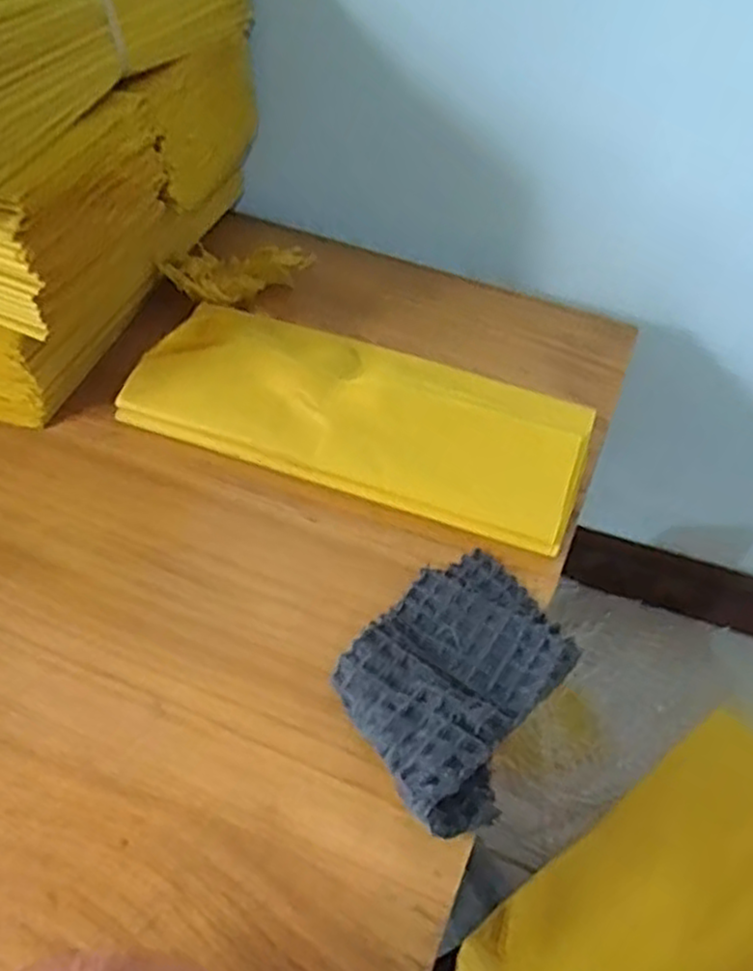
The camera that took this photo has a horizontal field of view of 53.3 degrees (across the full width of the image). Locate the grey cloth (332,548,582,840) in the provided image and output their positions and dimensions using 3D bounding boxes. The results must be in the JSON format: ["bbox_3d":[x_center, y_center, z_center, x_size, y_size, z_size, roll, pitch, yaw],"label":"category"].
[{"bbox_3d":[0.045,0.103,0.422,0.104,0.026,0.156,31,57,20],"label":"grey cloth"}]

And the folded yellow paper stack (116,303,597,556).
[{"bbox_3d":[-0.016,-0.050,0.532,0.321,0.033,0.131,18,53,12],"label":"folded yellow paper stack"}]

